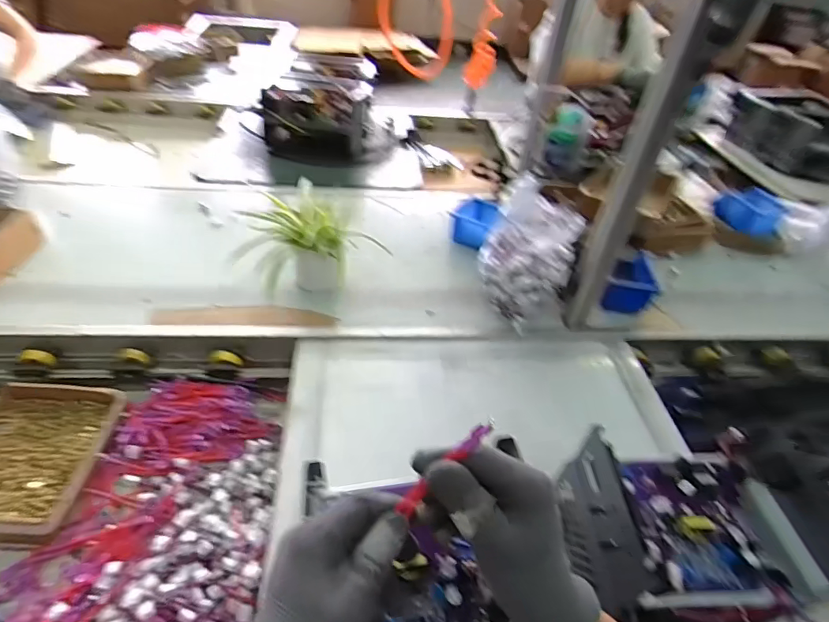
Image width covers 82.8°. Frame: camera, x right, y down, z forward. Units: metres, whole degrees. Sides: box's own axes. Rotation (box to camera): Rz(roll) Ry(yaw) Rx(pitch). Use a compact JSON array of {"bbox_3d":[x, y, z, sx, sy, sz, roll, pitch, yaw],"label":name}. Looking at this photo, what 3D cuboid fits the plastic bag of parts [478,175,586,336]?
[{"bbox_3d":[0.202,-0.102,0.859,0.136,0.188,0.172,-21,48,-27],"label":"plastic bag of parts"}]

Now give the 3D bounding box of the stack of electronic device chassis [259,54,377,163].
[{"bbox_3d":[-0.278,-0.619,1.454,0.289,0.204,0.412,3,41,-3],"label":"stack of electronic device chassis"}]

